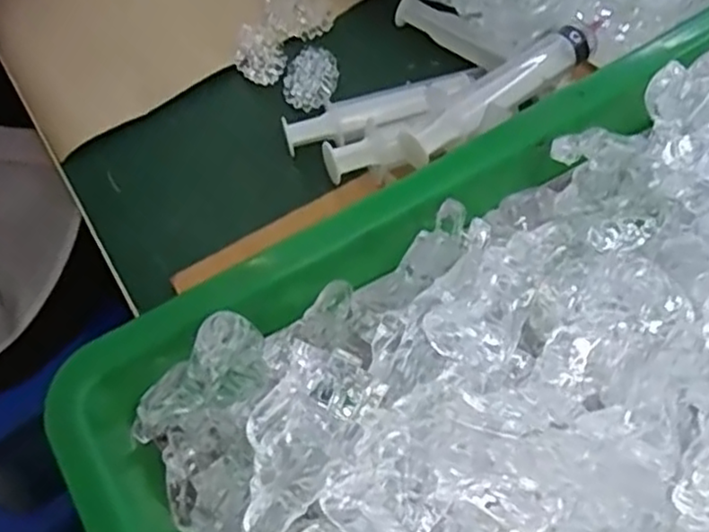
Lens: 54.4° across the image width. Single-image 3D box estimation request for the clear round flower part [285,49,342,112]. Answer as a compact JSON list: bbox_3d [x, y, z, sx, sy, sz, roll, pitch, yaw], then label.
[{"bbox_3d":[-0.023,-0.102,0.374,0.028,0.009,0.038,-1,68,1],"label":"clear round flower part"}]

